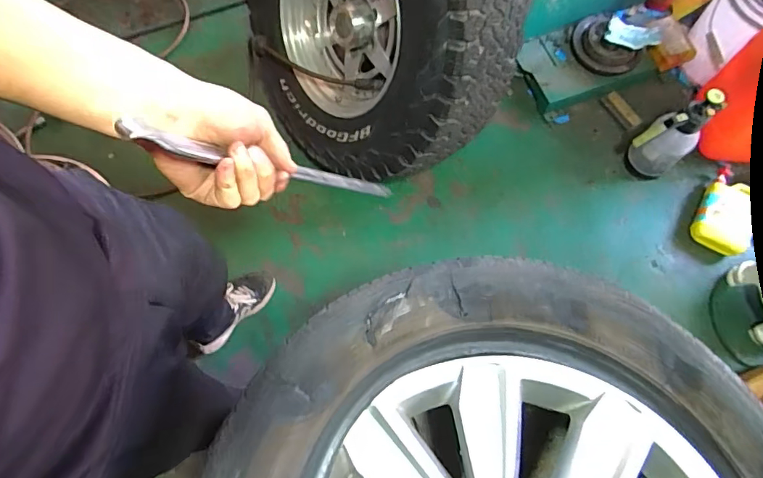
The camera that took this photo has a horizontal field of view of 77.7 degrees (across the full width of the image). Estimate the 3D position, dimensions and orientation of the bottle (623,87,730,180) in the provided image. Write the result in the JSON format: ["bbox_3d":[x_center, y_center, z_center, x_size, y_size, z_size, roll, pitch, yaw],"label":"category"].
[{"bbox_3d":[0.766,-0.262,1.269,0.143,0.337,0.112,-33,75,-10],"label":"bottle"}]

